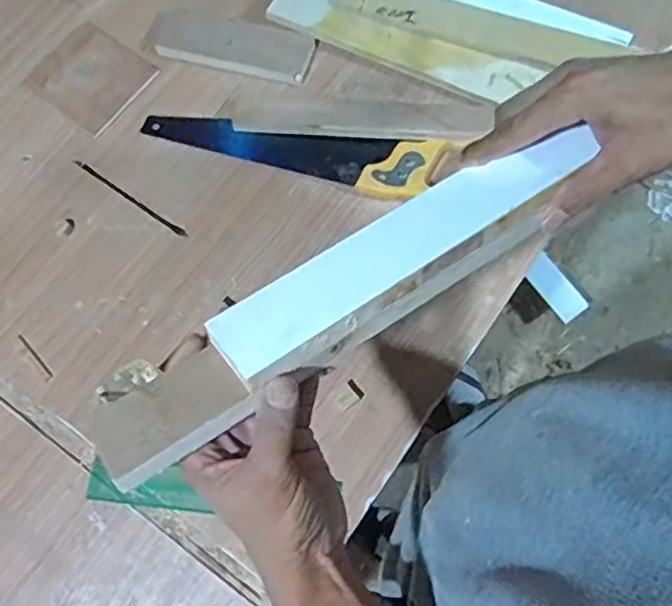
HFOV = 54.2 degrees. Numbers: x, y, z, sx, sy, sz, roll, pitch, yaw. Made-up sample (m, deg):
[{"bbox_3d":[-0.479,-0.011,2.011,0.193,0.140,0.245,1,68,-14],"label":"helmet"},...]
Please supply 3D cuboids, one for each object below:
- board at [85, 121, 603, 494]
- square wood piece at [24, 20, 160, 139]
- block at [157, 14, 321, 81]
[{"bbox_3d":[0.015,-0.012,0.381,0.332,0.024,0.056,-33,75,-15],"label":"board"},{"bbox_3d":[-0.306,-0.283,0.820,0.131,0.004,0.118,37,78,11],"label":"square wood piece"},{"bbox_3d":[-0.130,-0.322,0.821,0.203,0.012,0.064,16,74,6],"label":"block"}]

